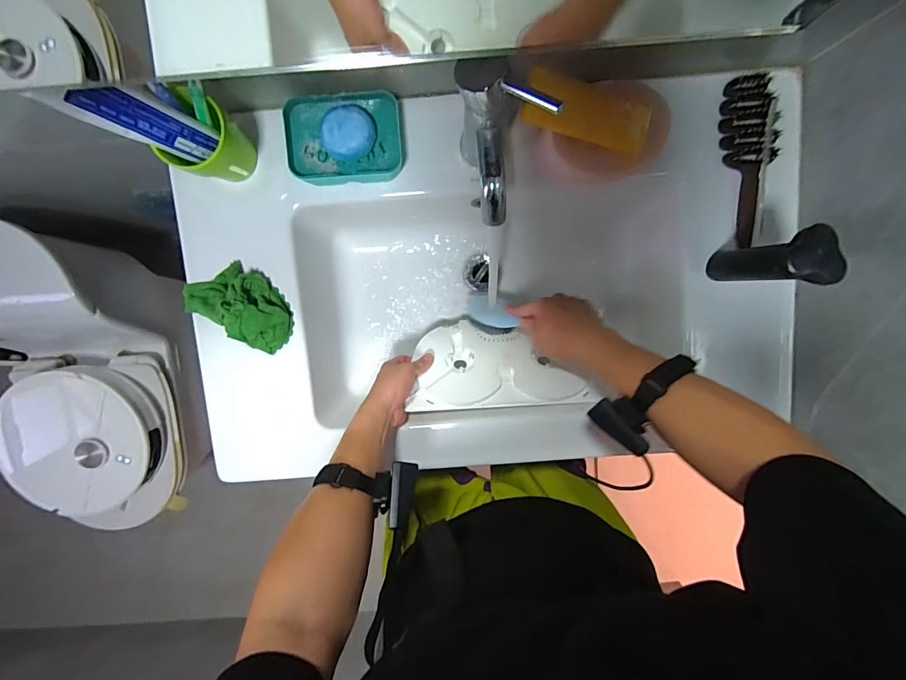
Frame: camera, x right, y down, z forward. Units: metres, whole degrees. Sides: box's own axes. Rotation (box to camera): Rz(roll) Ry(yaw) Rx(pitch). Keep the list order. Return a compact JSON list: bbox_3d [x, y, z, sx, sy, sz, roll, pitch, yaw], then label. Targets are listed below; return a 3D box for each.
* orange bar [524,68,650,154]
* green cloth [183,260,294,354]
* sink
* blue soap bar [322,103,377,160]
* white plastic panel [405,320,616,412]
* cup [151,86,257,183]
[{"bbox_3d":[0.154,-0.258,0.458,0.149,0.006,0.052,11,110,-9],"label":"orange bar"},{"bbox_3d":[-0.281,-0.049,0.526,0.144,0.042,0.088,29,95,-5],"label":"green cloth"},{"bbox_3d":[0.043,-0.078,0.595,0.786,0.172,0.494,-4,97,-1],"label":"sink"},{"bbox_3d":[-0.125,-0.249,0.480,0.057,0.022,0.058,12,96,-3],"label":"blue soap bar"},{"bbox_3d":[0.068,0.038,0.602,0.255,0.030,0.140,-2,59,-2],"label":"white plastic panel"},{"bbox_3d":[-0.277,-0.226,0.472,0.070,0.092,0.080,22,96,-4],"label":"cup"}]

